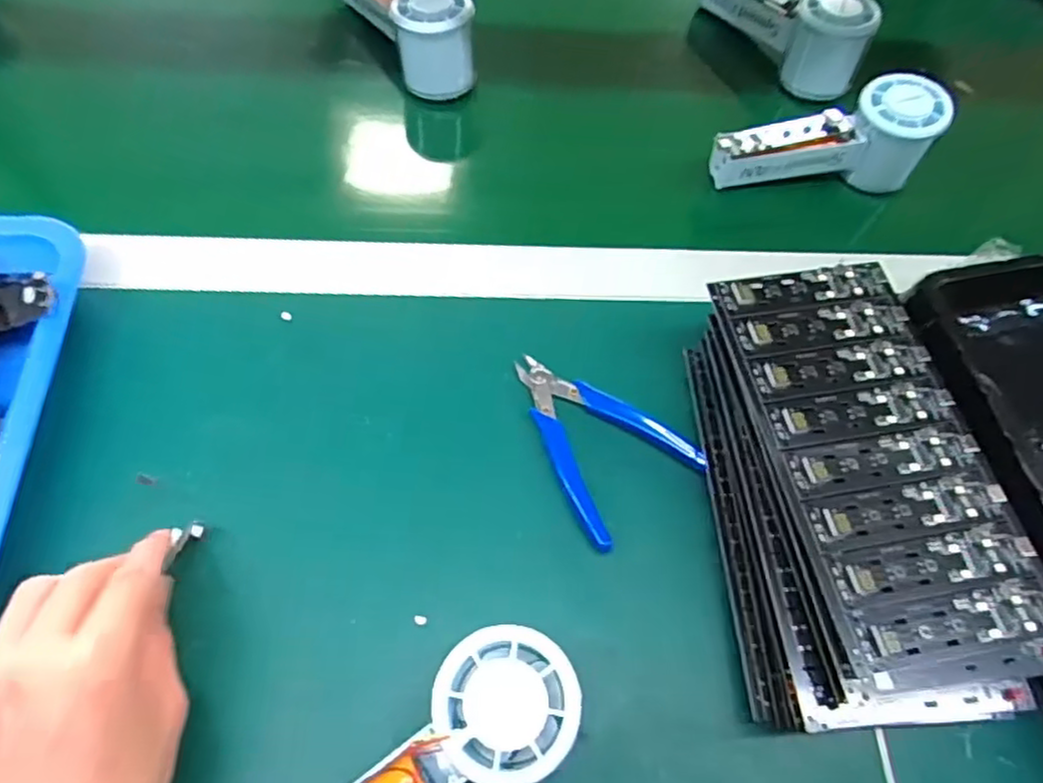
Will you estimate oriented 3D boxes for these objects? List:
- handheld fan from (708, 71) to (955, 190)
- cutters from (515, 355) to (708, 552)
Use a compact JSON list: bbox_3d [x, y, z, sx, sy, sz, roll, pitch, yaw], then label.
[{"bbox_3d":[0.213,-0.185,0.476,0.151,0.058,0.056,0,62,-4],"label":"handheld fan"},{"bbox_3d":[0.046,0.020,0.374,0.075,0.011,0.115,-23,66,-15],"label":"cutters"}]

